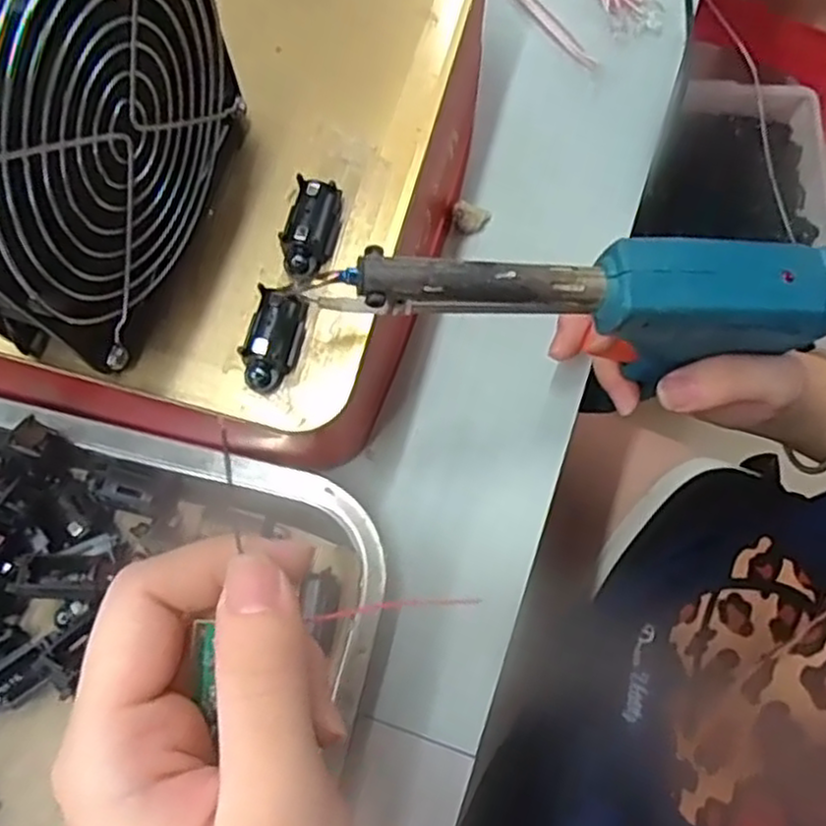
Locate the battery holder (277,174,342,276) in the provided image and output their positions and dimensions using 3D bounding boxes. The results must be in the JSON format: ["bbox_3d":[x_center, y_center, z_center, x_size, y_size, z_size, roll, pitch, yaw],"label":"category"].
[{"bbox_3d":[-0.036,-0.067,0.265,0.016,0.014,0.035,10,75,4],"label":"battery holder"}]

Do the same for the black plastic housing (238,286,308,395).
[{"bbox_3d":[-0.048,-0.025,0.252,0.017,0.014,0.033,7,74,3],"label":"black plastic housing"}]

